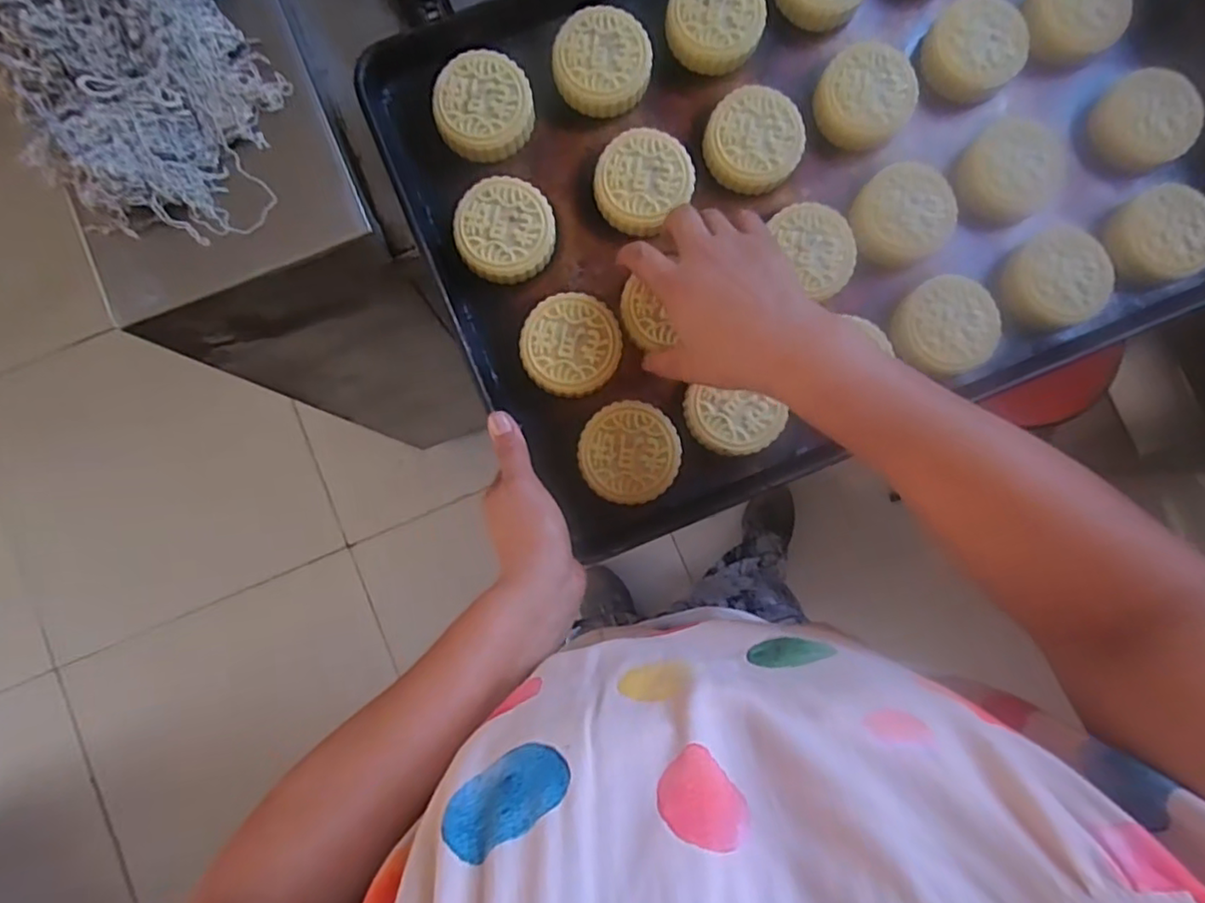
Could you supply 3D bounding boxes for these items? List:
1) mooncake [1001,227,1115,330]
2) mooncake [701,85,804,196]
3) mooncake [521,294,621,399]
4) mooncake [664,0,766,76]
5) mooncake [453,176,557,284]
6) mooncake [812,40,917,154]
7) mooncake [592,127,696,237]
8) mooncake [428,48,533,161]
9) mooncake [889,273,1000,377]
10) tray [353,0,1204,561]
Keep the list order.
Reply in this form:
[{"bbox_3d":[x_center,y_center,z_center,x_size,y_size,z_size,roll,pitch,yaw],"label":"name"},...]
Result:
[{"bbox_3d":[0.333,-0.126,0.474,0.070,0.019,0.068,0,76,-2],"label":"mooncake"},{"bbox_3d":[0.112,-0.230,0.479,0.069,0.026,0.069,0,92,0],"label":"mooncake"},{"bbox_3d":[-0.022,-0.075,0.455,0.068,0.017,0.068,0,76,-2],"label":"mooncake"},{"bbox_3d":[0.083,-0.320,0.478,0.068,0.031,0.065,13,76,2],"label":"mooncake"},{"bbox_3d":[-0.070,-0.159,0.466,0.068,0.028,0.066,-12,76,-5],"label":"mooncake"},{"bbox_3d":[0.196,-0.265,0.484,0.068,0.028,0.071,44,91,-1],"label":"mooncake"},{"bbox_3d":[0.029,-0.197,0.471,0.067,0.028,0.066,0,76,-2],"label":"mooncake"},{"bbox_3d":[-0.086,-0.249,0.468,0.068,0.026,0.069,-11,90,-3],"label":"mooncake"},{"bbox_3d":[0.249,-0.091,0.468,0.070,0.018,0.067,0,76,-2],"label":"mooncake"},{"bbox_3d":[0.160,-0.210,0.480,0.572,0.039,0.396,-25,87,-3],"label":"tray"}]

